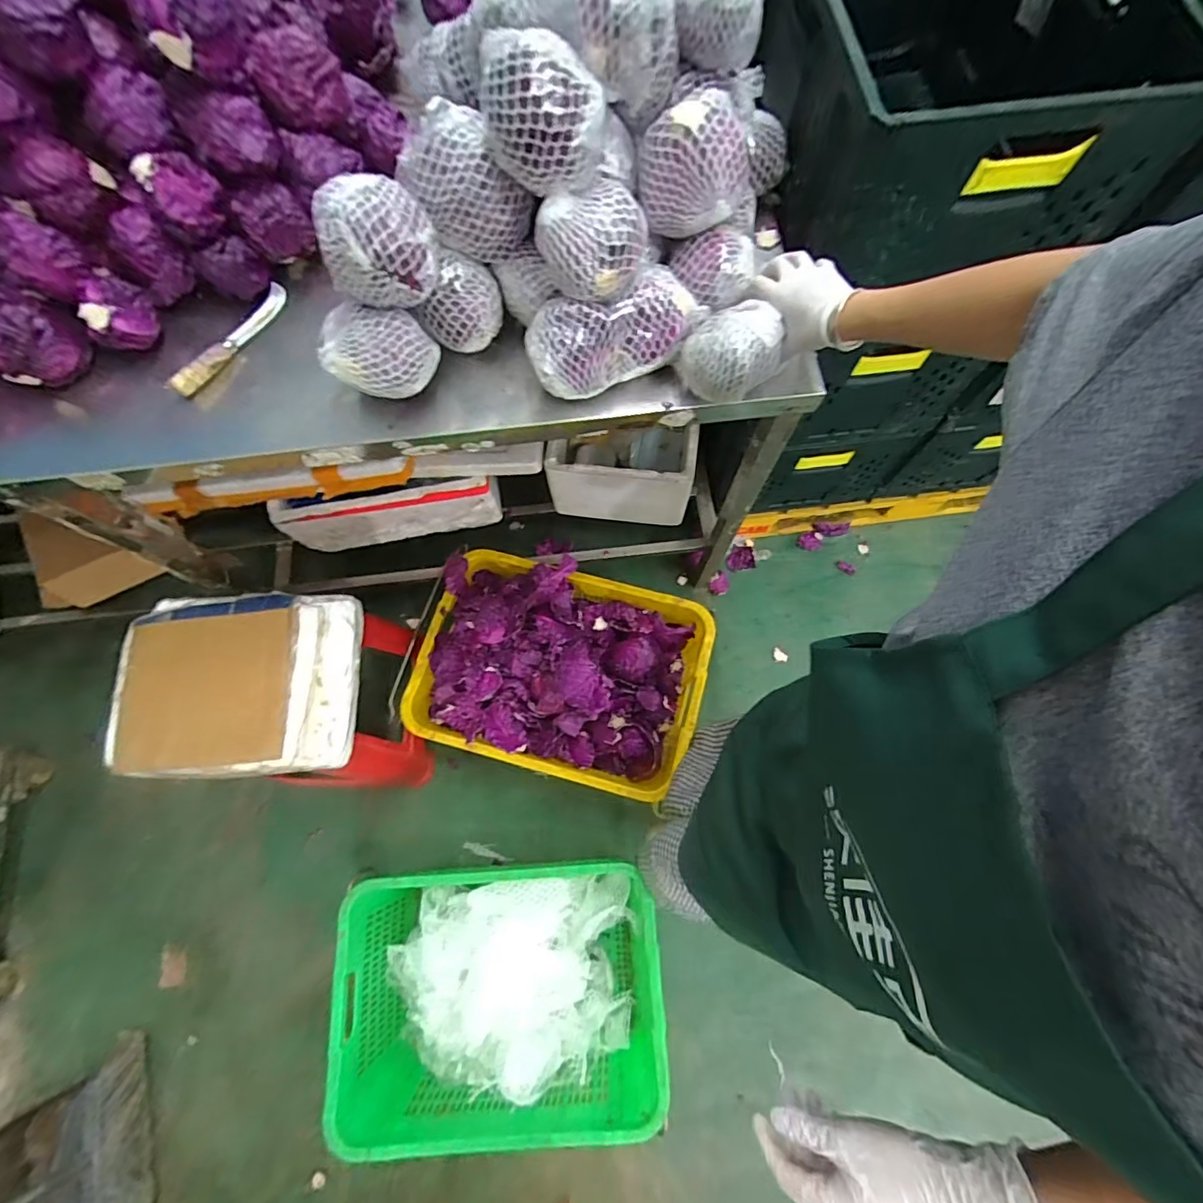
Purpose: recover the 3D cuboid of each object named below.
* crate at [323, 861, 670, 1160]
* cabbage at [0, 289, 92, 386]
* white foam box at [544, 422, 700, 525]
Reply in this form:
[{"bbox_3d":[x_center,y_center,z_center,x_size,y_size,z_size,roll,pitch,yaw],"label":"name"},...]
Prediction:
[{"bbox_3d":[-0.183,0.730,1.022,0.583,0.244,0.428,-1,73,1],"label":"crate"},{"bbox_3d":[-0.722,-0.334,0.655,0.109,0.079,0.106,35,77,11],"label":"cabbage"},{"bbox_3d":[0.045,-0.287,1.140,0.297,0.218,0.159,7,73,3],"label":"white foam box"}]

